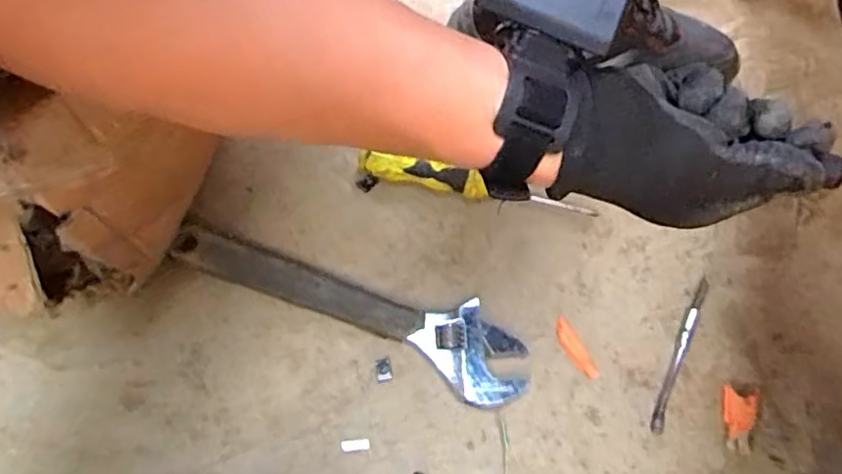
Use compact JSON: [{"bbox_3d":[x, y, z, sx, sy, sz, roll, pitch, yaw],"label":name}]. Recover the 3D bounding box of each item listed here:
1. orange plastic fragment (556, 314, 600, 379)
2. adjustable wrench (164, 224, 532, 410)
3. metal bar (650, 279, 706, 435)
[{"bbox_3d":[0.117,0.086,0.470,0.015,0.007,0.052,-22,68,-12],"label":"orange plastic fragment"},{"bbox_3d":[-0.056,0.048,0.473,0.286,0.019,0.061,25,66,9],"label":"adjustable wrench"},{"bbox_3d":[0.201,0.088,0.473,0.011,0.006,0.133,24,66,9],"label":"metal bar"}]

